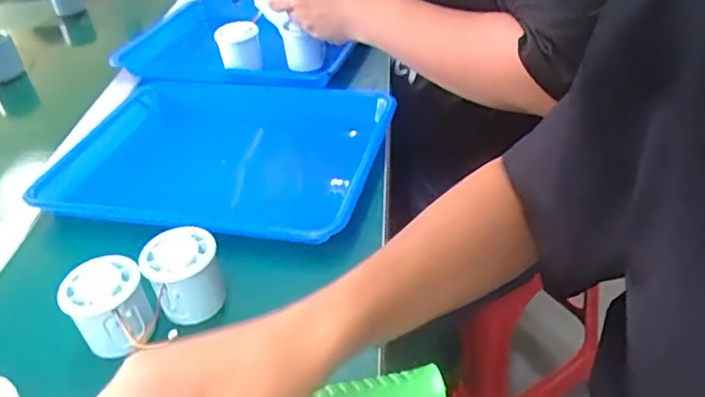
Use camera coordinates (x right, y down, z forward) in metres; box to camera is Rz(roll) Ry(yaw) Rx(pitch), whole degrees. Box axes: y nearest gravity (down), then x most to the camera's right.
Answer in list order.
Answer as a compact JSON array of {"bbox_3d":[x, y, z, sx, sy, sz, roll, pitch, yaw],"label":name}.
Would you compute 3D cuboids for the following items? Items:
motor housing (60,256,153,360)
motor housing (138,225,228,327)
[{"bbox_3d":[-0.179,0.081,0.446,0.056,0.053,0.056,-28,42,-25],"label":"motor housing"},{"bbox_3d":[-0.129,0.062,0.469,0.055,0.057,0.054,-18,39,-13],"label":"motor housing"}]

